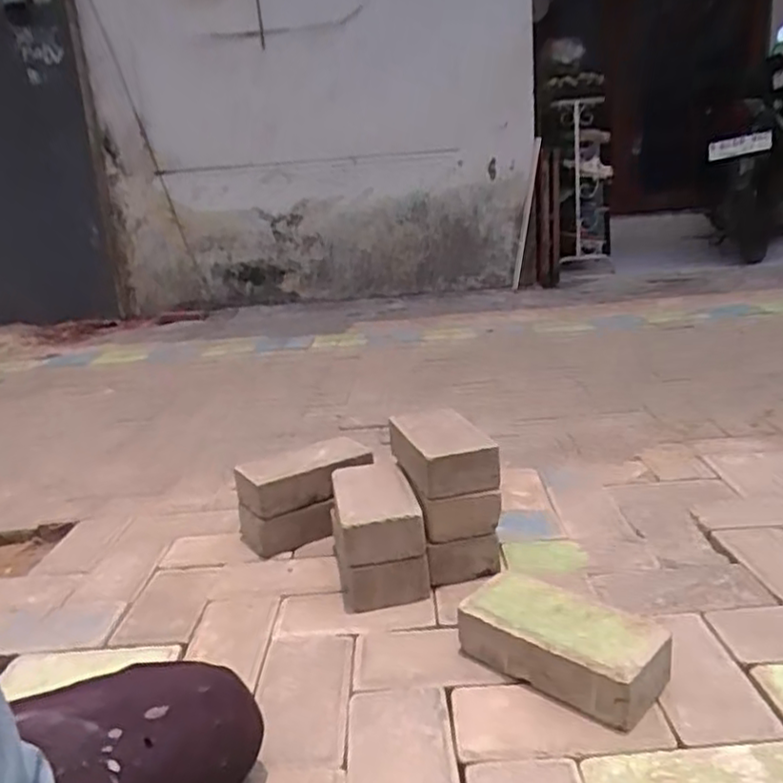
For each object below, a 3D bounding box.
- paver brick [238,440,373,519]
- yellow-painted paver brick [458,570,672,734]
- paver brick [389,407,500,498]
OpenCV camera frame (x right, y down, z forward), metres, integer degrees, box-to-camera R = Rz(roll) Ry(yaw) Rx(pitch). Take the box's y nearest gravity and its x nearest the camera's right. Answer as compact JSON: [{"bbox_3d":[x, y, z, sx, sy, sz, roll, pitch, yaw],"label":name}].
[{"bbox_3d":[-0.140,0.138,1.150,0.209,0.065,0.119,-12,17,-23],"label":"paver brick"},{"bbox_3d":[0.187,0.275,0.779,0.213,0.069,0.107,10,22,43],"label":"yellow-painted paver brick"},{"bbox_3d":[0.068,0.079,1.024,0.120,0.065,0.203,-7,16,-9],"label":"paver brick"}]

